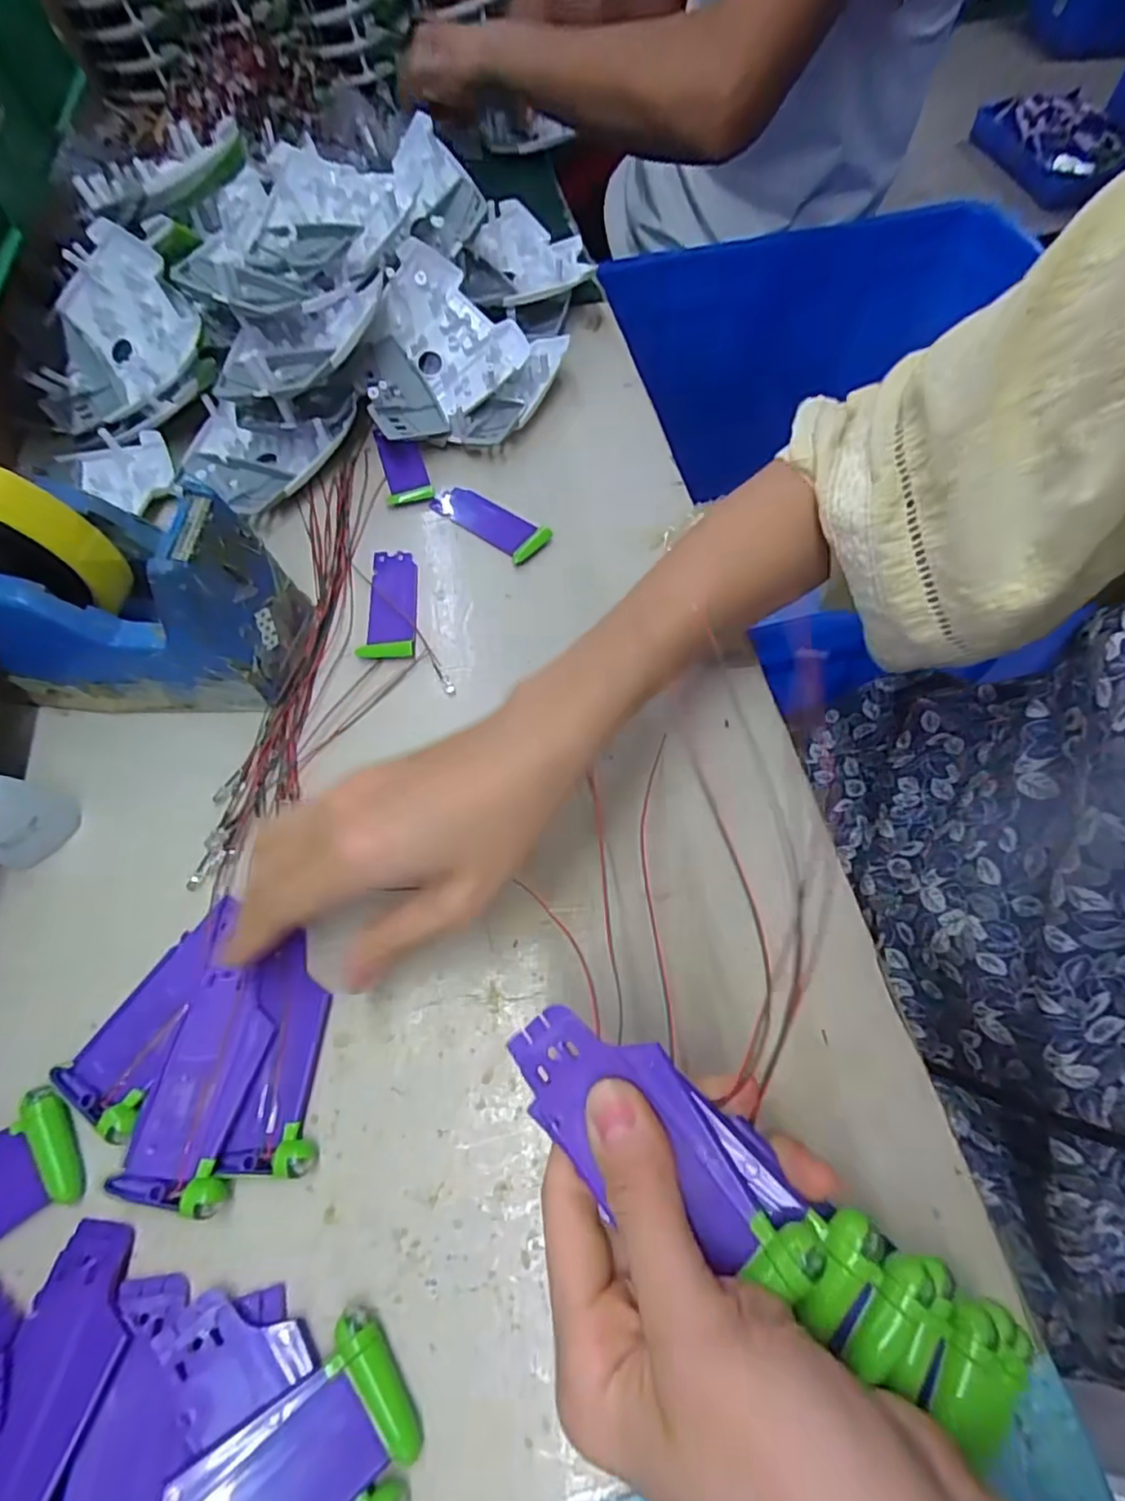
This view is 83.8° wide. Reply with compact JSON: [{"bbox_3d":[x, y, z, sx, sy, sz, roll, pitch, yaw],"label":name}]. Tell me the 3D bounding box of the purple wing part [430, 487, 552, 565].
[{"bbox_3d":[-0.046,-0.146,0.391,0.082,0.011,0.028,37,68,18],"label":"purple wing part"}]

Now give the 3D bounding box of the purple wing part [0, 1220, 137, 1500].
[{"bbox_3d":[-0.167,0.210,0.196,0.041,0.008,0.097,2,49,1],"label":"purple wing part"}]

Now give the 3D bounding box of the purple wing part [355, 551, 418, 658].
[{"bbox_3d":[-0.097,-0.087,0.359,0.031,0.005,0.076,0,62,1],"label":"purple wing part"}]

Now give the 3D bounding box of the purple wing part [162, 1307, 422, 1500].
[{"bbox_3d":[-0.090,0.224,0.186,0.089,0.007,0.039,-30,66,-30],"label":"purple wing part"}]

